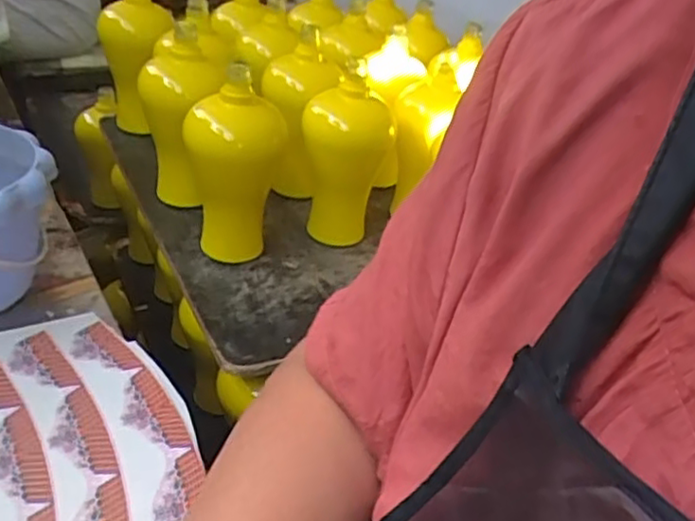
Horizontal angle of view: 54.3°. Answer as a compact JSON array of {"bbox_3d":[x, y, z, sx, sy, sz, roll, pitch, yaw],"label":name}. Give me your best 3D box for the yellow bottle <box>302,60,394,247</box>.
[{"bbox_3d":[-0.007,-0.109,0.789,0.092,0.199,0.085,9,32,0],"label":"yellow bottle"}]

